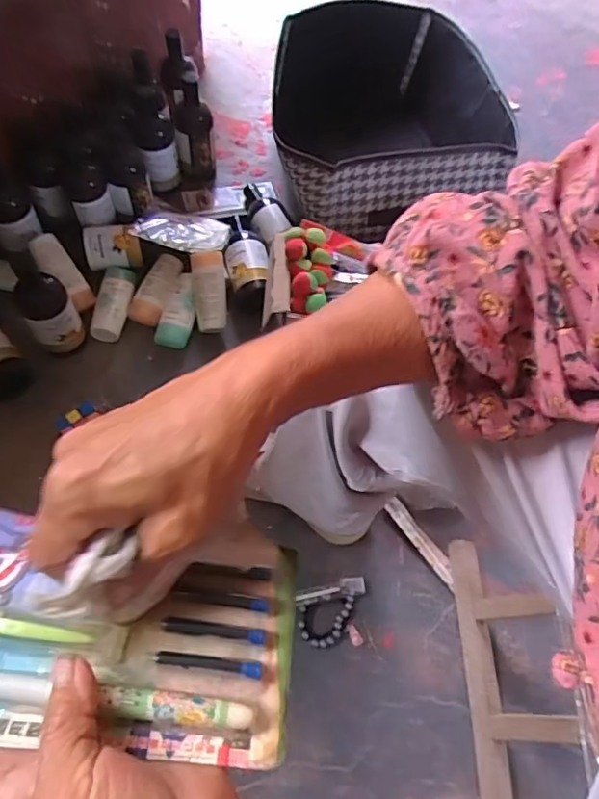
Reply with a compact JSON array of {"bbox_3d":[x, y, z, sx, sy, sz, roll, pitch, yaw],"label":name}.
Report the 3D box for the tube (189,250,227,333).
[{"bbox_3d":[-0.133,-0.161,0.807,0.048,0.026,0.119,-7,83,-4],"label":"tube"}]

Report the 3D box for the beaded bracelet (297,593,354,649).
[{"bbox_3d":[0.032,0.267,0.661,0.069,0.014,0.062,1,65,0],"label":"beaded bracelet"}]

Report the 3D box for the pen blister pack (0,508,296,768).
[{"bbox_3d":[-0.090,0.100,0.243,0.175,0.021,0.094,7,47,-3],"label":"pen blister pack"}]

